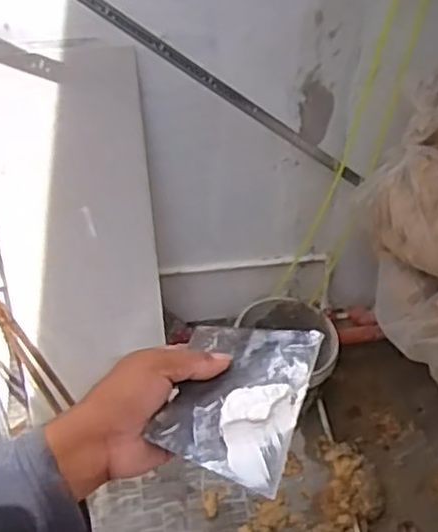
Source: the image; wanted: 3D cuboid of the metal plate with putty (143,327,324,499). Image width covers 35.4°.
[{"bbox_3d":[0.015,0.090,0.500,0.094,0.027,0.141,15,46,12],"label":"metal plate with putty"}]

